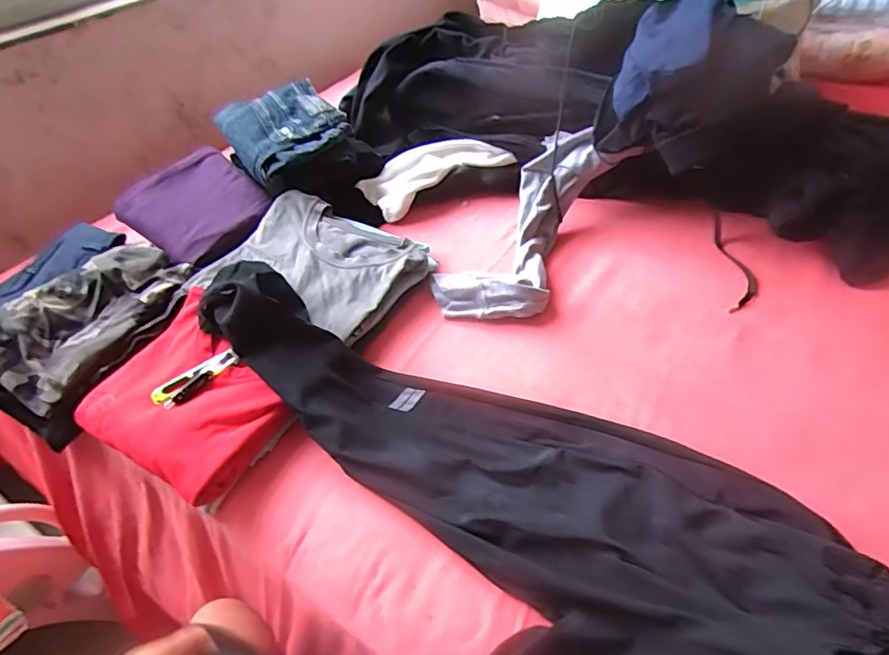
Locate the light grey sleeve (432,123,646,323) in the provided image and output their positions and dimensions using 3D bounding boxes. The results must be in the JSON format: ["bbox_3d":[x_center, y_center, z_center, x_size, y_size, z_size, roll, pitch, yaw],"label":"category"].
[{"bbox_3d":[0.132,-0.150,0.817,0.164,0.099,0.377,24,66,23],"label":"light grey sleeve"}]

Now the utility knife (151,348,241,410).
[{"bbox_3d":[-0.291,0.058,0.624,0.038,0.008,0.100,32,55,29],"label":"utility knife"}]

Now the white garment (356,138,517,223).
[{"bbox_3d":[-0.020,-0.279,0.951,0.260,0.060,0.117,-20,48,-16],"label":"white garment"}]

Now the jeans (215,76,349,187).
[{"bbox_3d":[-0.276,-0.338,0.920,0.184,0.074,0.218,-30,52,-24],"label":"jeans"}]

